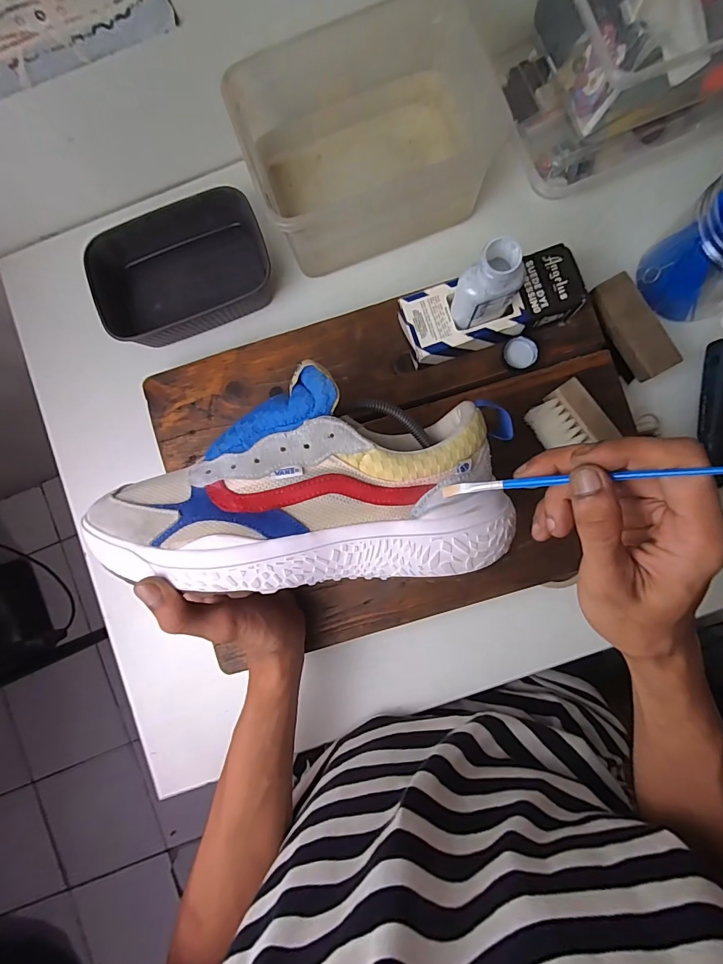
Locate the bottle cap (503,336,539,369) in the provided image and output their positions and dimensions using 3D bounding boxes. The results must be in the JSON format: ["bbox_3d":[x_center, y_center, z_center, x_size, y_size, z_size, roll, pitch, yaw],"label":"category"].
[{"bbox_3d":[0.139,-0.112,0.372,0.028,0.014,0.024,37,90,5],"label":"bottle cap"}]

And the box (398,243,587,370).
[{"bbox_3d":[0.106,-0.145,0.361,0.146,0.038,0.058,-19,86,3],"label":"box"}]

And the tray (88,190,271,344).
[{"bbox_3d":[-0.176,-0.203,0.427,0.168,0.058,0.120,-16,86,3],"label":"tray"}]

